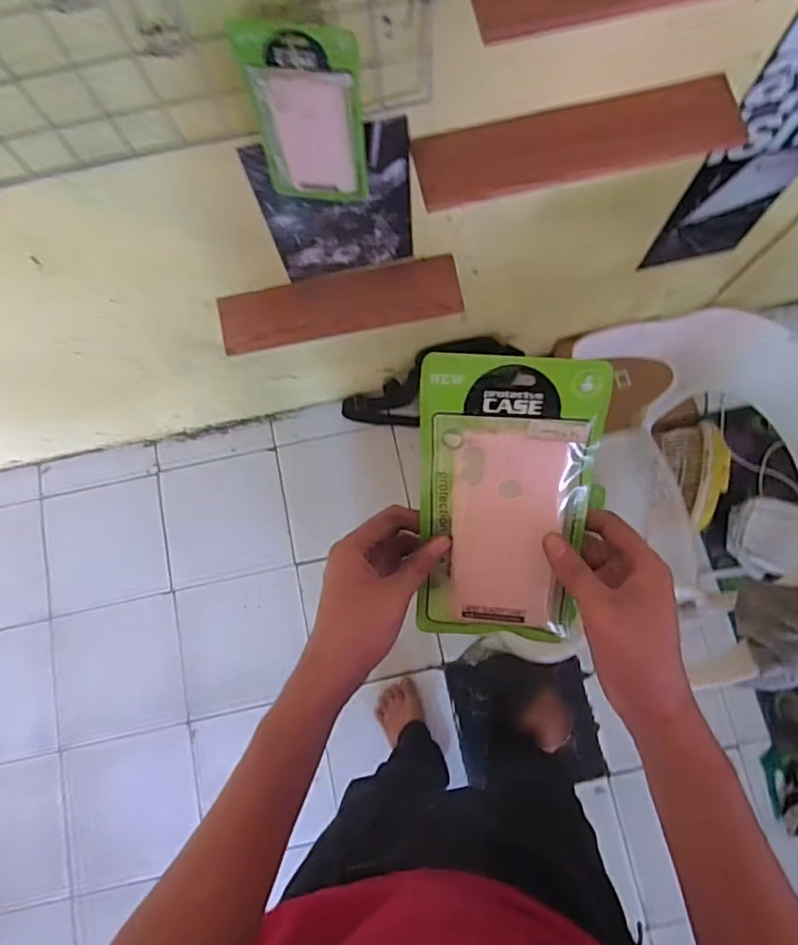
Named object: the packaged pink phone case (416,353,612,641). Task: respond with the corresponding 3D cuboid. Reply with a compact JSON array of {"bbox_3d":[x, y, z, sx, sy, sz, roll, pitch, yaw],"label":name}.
[{"bbox_3d":[0.070,0.026,0.393,0.111,0.009,0.207,4,114,8],"label":"packaged pink phone case"}]

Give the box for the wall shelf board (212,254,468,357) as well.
[{"bbox_3d":[-0.097,-0.282,0.980,0.390,0.035,0.098,-12,91,-3],"label":"wall shelf board"}]

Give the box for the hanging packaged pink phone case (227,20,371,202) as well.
[{"bbox_3d":[-0.091,-0.354,0.603,0.110,0.201,0.013,4,72,2],"label":"hanging packaged pink phone case"}]

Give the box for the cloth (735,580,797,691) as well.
[{"bbox_3d":[0.493,0.196,0.712,0.127,0.106,0.130,1,77,2],"label":"cloth"}]

